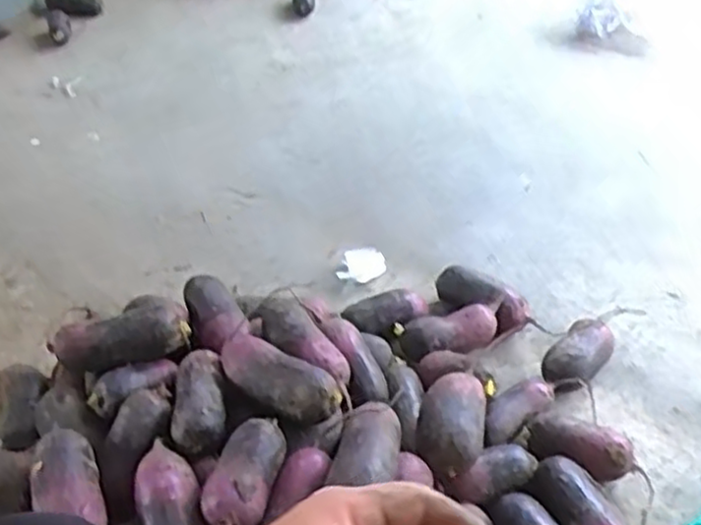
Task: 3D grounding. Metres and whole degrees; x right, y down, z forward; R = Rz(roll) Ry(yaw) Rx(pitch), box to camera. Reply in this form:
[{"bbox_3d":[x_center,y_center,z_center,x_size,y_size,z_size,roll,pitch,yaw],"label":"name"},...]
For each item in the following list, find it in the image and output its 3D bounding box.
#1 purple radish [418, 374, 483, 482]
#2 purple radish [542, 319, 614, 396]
[{"bbox_3d":[0.115,0.177,0.827,0.071,0.055,0.131,10,43,11],"label":"purple radish"},{"bbox_3d":[0.301,0.130,0.982,0.063,0.065,0.123,32,51,31],"label":"purple radish"}]

